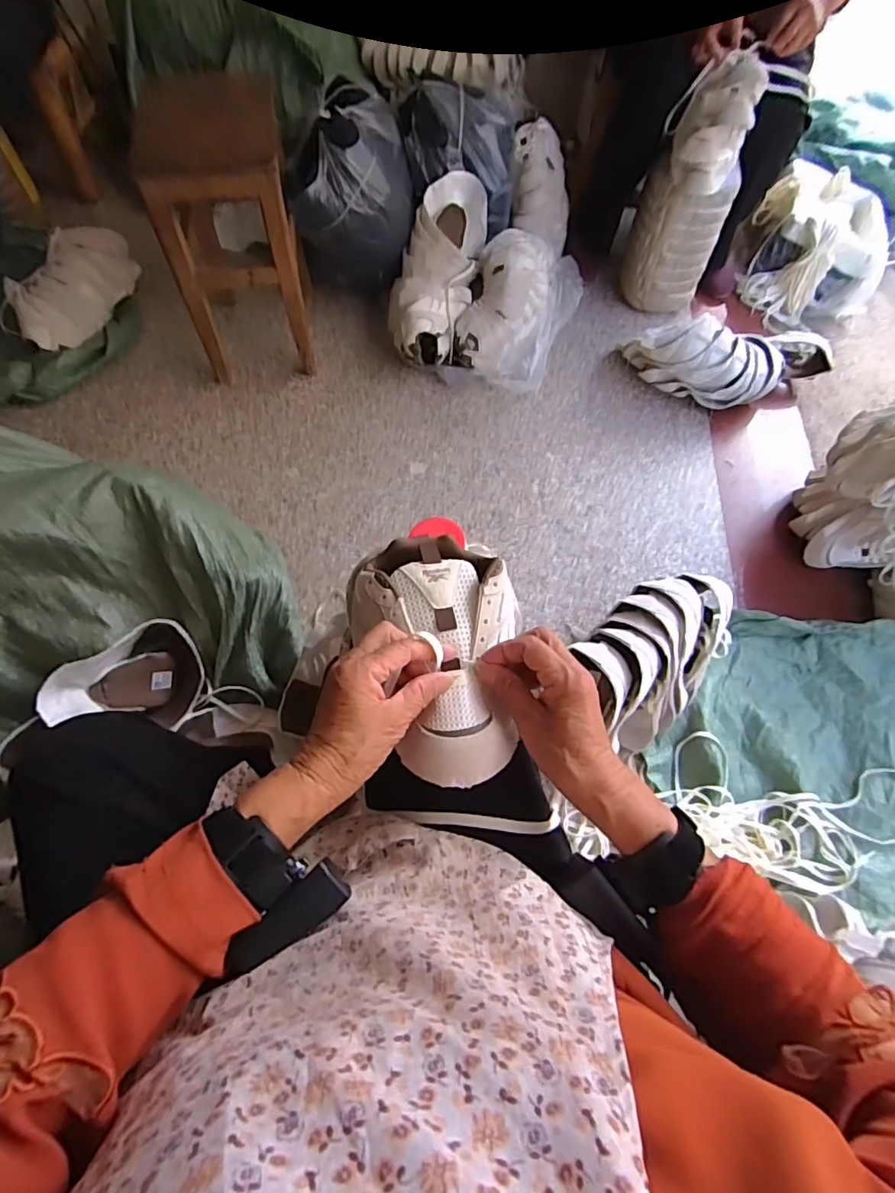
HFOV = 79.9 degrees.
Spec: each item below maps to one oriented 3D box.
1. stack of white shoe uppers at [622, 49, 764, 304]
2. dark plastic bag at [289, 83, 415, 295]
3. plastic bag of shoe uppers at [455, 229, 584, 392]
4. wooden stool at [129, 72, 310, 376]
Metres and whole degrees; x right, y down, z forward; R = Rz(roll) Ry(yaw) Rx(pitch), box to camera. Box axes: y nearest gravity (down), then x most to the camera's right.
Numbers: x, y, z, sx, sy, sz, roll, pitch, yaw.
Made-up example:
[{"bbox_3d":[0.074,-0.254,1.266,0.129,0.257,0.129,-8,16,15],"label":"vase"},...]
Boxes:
[{"bbox_3d":[0.537,-0.879,1.193,0.161,0.460,0.147,-8,63,-7],"label":"stack of white shoe uppers"},{"bbox_3d":[-0.207,-0.870,1.182,0.256,0.310,0.276,-7,63,-7],"label":"dark plastic bag"},{"bbox_3d":[0.165,-0.653,1.212,0.226,0.171,0.361,18,63,6],"label":"plastic bag of shoe uppers"},{"bbox_3d":[-0.412,-0.694,1.061,0.228,0.407,0.323,-8,63,-7],"label":"wooden stool"}]

